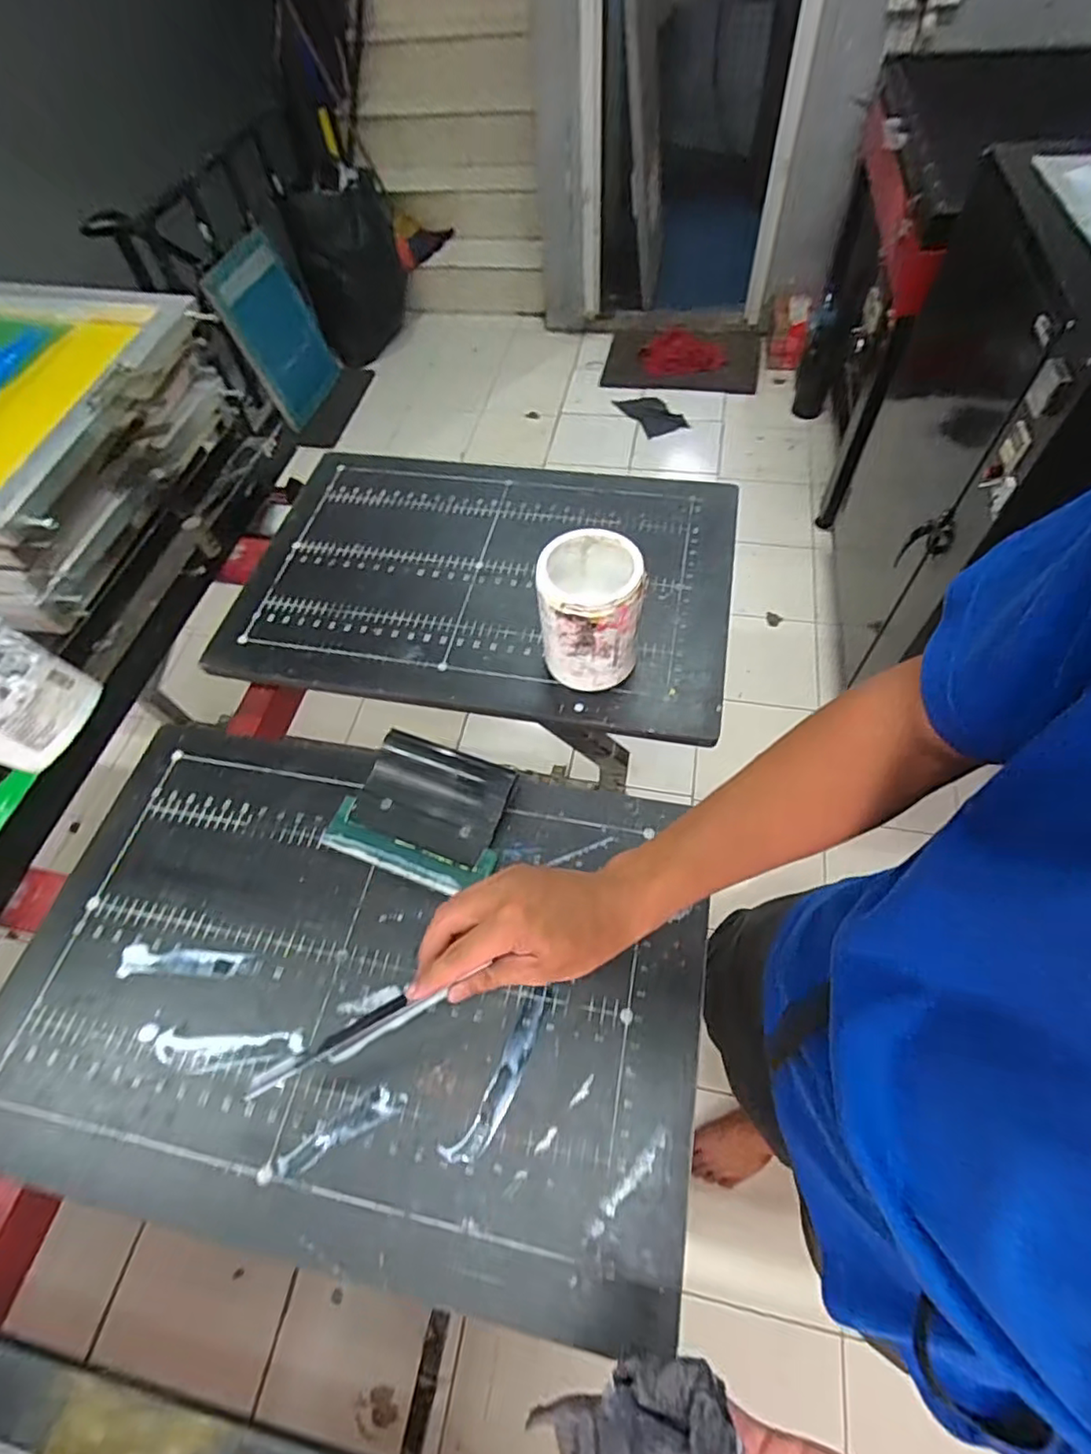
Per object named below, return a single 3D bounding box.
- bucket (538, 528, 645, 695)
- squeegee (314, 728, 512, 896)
[{"bbox_3d":[0.047,-0.111,0.630,0.096,0.145,0.098,-2,59,3],"label":"bucket"},{"bbox_3d":[-0.115,0.078,0.594,0.153,0.027,0.128,17,61,14],"label":"squeegee"}]

